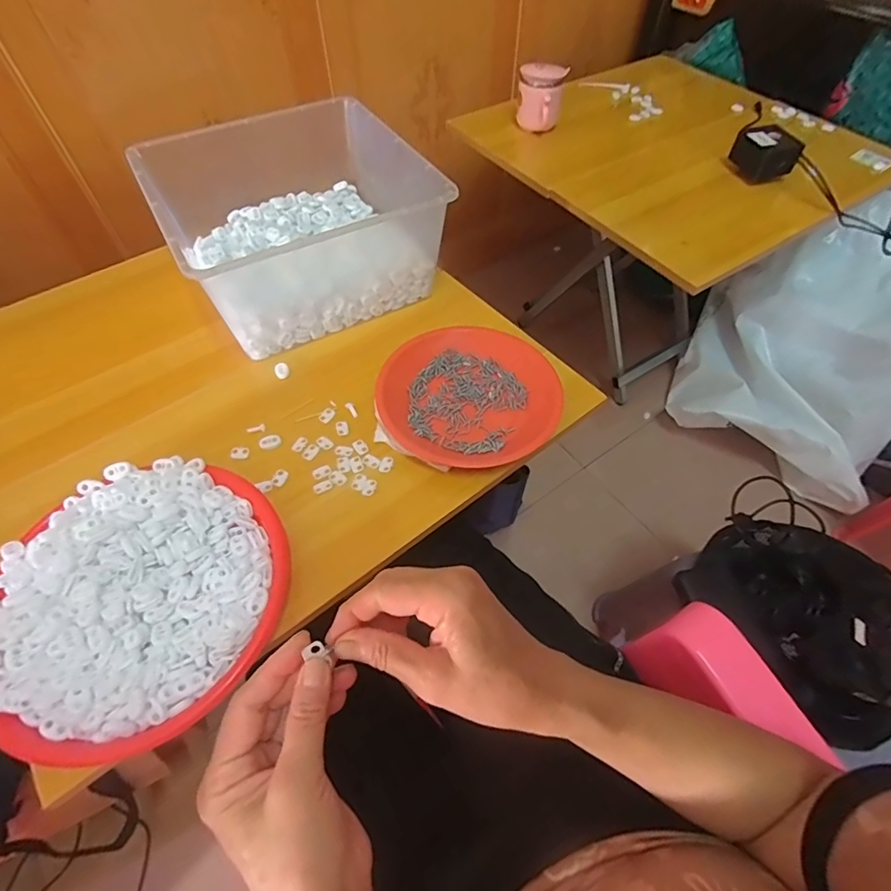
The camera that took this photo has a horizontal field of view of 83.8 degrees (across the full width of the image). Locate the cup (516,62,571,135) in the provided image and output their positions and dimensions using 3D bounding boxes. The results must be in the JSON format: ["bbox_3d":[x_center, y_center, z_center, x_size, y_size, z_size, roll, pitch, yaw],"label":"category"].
[{"bbox_3d":[0.169,-0.618,0.889,0.077,0.094,0.082,0,56,0],"label":"cup"}]

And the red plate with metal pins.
[{"bbox_3d":[0.027,-0.058,0.549,0.197,0.032,0.183,2,56,2],"label":"red plate with metal pins"}]

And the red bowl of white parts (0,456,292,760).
[{"bbox_3d":[-0.255,0.123,0.421,0.228,0.052,0.229,-2,56,-1],"label":"red bowl of white parts"}]

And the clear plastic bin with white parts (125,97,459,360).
[{"bbox_3d":[-0.185,-0.281,0.619,0.286,0.133,0.276,-27,60,-17],"label":"clear plastic bin with white parts"}]

